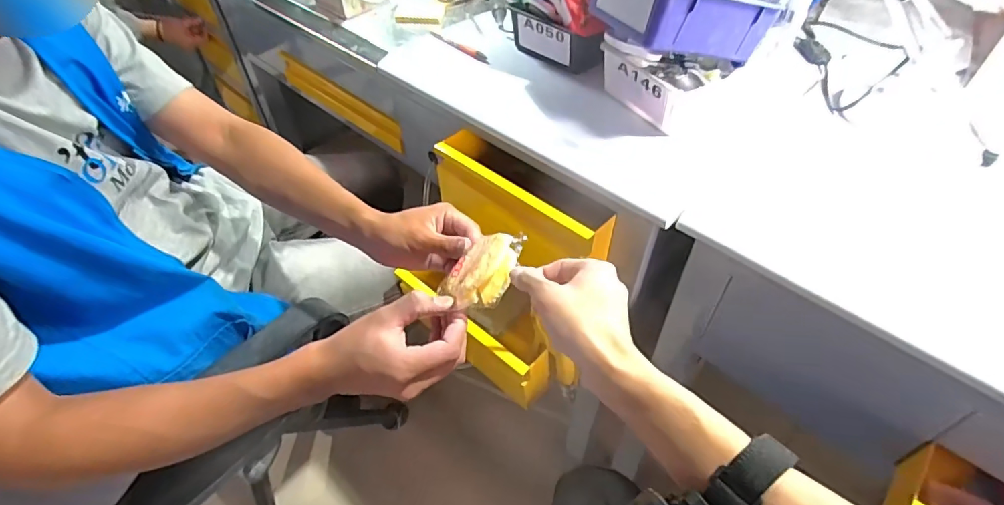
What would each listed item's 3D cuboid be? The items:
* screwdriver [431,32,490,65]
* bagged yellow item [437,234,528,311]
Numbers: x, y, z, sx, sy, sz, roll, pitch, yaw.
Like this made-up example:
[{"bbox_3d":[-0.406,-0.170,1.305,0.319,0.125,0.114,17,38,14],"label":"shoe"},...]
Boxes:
[{"bbox_3d":[-0.067,-0.323,0.777,0.016,0.008,0.147,-34,55,-26],"label":"screwdriver"},{"bbox_3d":[-0.019,0.012,0.457,0.063,0.033,0.088,12,49,12],"label":"bagged yellow item"}]

